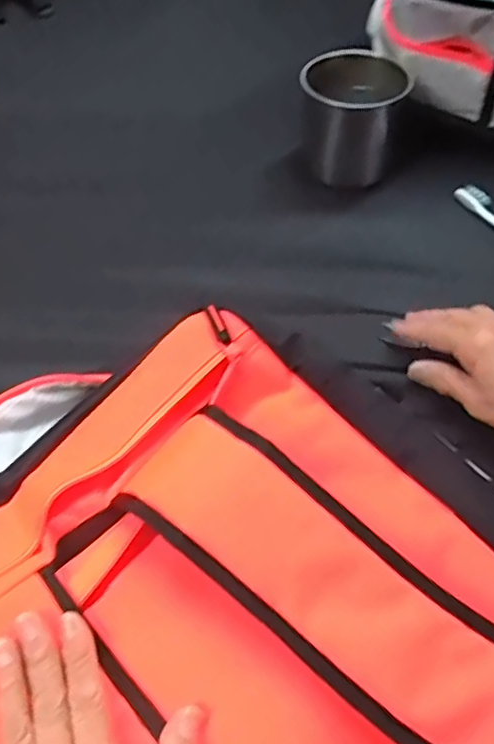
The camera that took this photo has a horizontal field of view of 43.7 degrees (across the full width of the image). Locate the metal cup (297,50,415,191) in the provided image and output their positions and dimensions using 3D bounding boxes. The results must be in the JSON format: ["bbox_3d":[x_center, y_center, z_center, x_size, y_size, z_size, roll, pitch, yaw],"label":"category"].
[{"bbox_3d":[0.107,-0.260,0.628,0.095,0.098,0.095,-1,52,1],"label":"metal cup"}]

